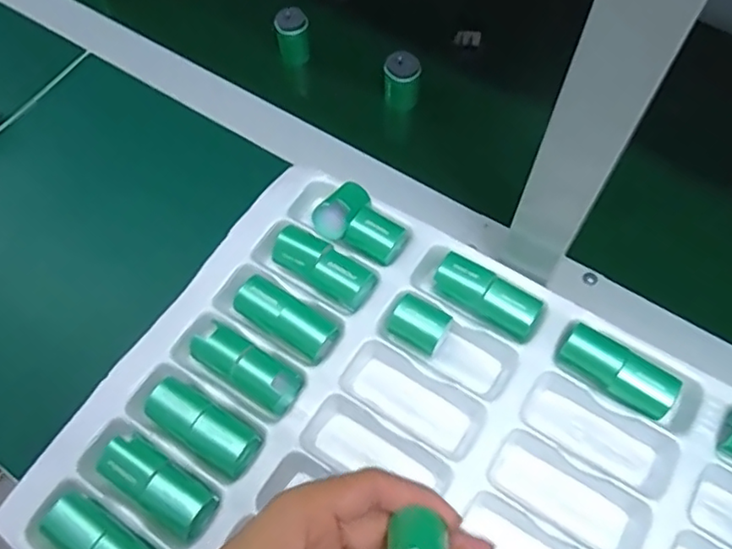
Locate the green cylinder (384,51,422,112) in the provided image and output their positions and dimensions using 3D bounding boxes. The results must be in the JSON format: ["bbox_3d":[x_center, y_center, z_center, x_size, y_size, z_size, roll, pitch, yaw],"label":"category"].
[{"bbox_3d":[0.031,-0.162,0.524,0.029,0.050,0.025,5,65,4],"label":"green cylinder"}]

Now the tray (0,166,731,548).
[{"bbox_3d":[0.050,0.139,0.365,0.451,0.049,0.312,29,69,15],"label":"tray"}]

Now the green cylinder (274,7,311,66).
[{"bbox_3d":[-0.065,-0.213,0.550,0.029,0.044,0.026,-9,64,-2],"label":"green cylinder"}]

